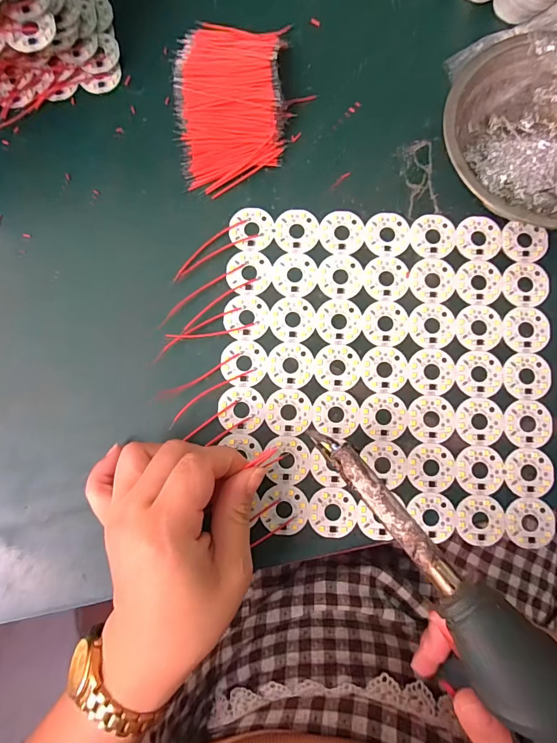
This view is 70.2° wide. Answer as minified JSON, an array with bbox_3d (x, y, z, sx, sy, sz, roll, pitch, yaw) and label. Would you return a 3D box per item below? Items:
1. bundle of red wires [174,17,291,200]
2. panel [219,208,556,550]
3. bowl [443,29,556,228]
[{"bbox_3d":[-0.033,-0.187,0.271,0.071,0.020,0.122,-1,84,1],"label":"bundle of red wires"},{"bbox_3d":[0.075,-0.003,0.260,0.202,0.004,0.203,4,84,1],"label":"panel"},{"bbox_3d":[0.165,-0.142,0.251,0.125,0.046,0.120,0,84,1],"label":"bowl"}]

